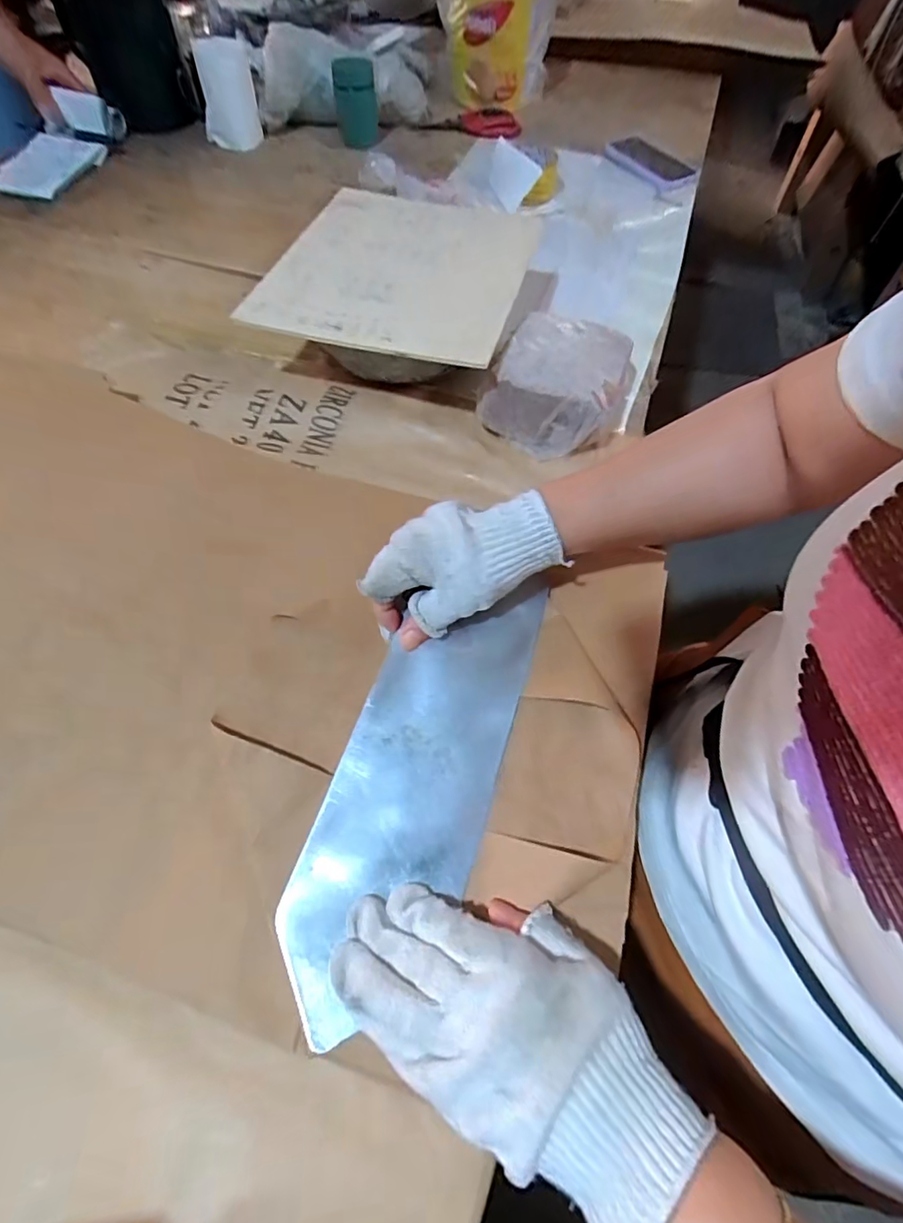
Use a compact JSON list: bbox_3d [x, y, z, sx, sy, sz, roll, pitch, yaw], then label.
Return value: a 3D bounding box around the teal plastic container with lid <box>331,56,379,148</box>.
[{"bbox_3d":[-0.162,-0.859,0.912,0.072,0.095,0.070,-4,60,-5],"label":"teal plastic container with lid"}]

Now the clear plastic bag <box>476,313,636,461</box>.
[{"bbox_3d":[0.109,-0.231,0.527,0.120,0.056,0.163,25,63,12],"label":"clear plastic bag"}]

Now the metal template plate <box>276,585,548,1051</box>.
[{"bbox_3d":[-0.019,0.098,0.344,0.097,0.005,0.282,17,62,5],"label":"metal template plate"}]

